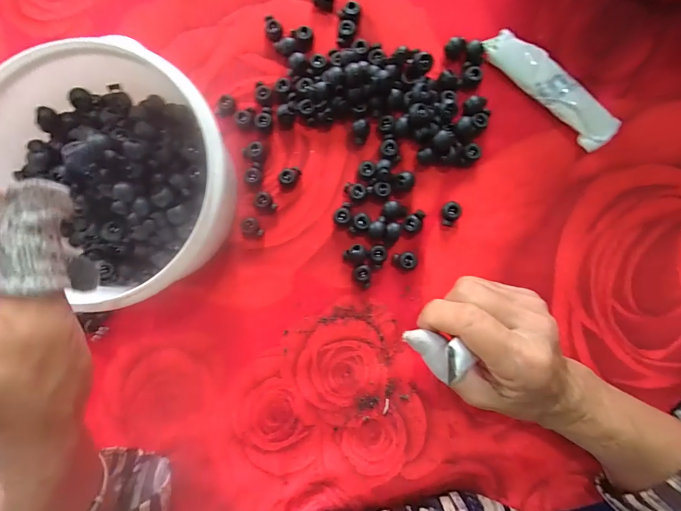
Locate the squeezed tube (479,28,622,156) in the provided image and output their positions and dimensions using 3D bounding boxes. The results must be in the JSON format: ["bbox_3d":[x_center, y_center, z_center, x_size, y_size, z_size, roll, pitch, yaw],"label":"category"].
[{"bbox_3d":[0.161,-0.129,0.261,0.024,0.020,0.115,-45,89,-1],"label":"squeezed tube"}]

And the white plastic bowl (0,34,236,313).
[{"bbox_3d":[-0.147,-0.057,0.240,0.134,0.075,0.153,-42,89,0],"label":"white plastic bowl"}]

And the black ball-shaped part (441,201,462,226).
[{"bbox_3d":[0.086,-0.033,0.266,0.013,0.010,0.018,-3,89,0],"label":"black ball-shaped part"}]

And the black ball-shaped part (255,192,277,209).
[{"bbox_3d":[-0.060,-0.042,0.274,0.013,0.010,0.015,-32,89,0],"label":"black ball-shaped part"}]

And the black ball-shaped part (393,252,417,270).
[{"bbox_3d":[0.051,0.004,0.271,0.018,0.009,0.013,2,89,0],"label":"black ball-shaped part"}]

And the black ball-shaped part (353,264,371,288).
[{"bbox_3d":[0.018,0.017,0.273,0.013,0.011,0.017,2,89,0],"label":"black ball-shaped part"}]

